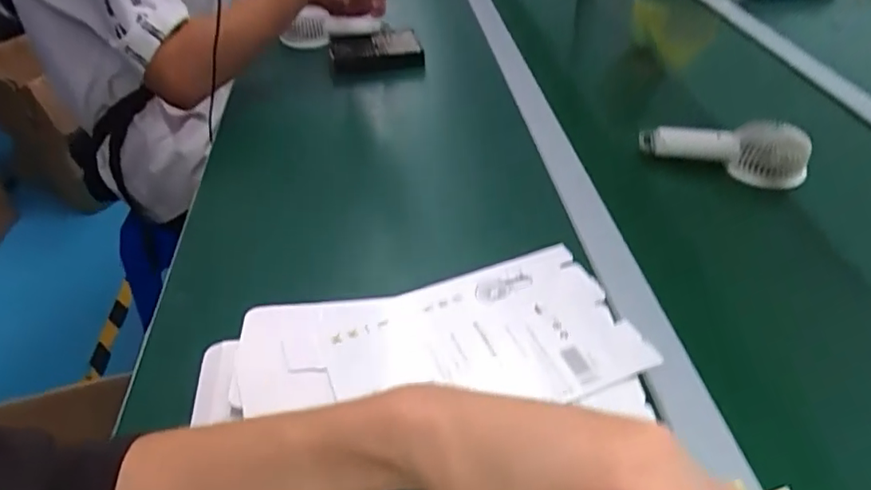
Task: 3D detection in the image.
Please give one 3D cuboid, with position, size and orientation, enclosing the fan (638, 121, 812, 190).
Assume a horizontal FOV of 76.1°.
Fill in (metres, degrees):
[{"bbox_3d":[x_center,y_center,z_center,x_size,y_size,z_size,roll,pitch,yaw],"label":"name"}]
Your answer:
[{"bbox_3d":[0.320,-0.106,0.619,0.172,0.062,0.031,8,42,10],"label":"fan"}]

